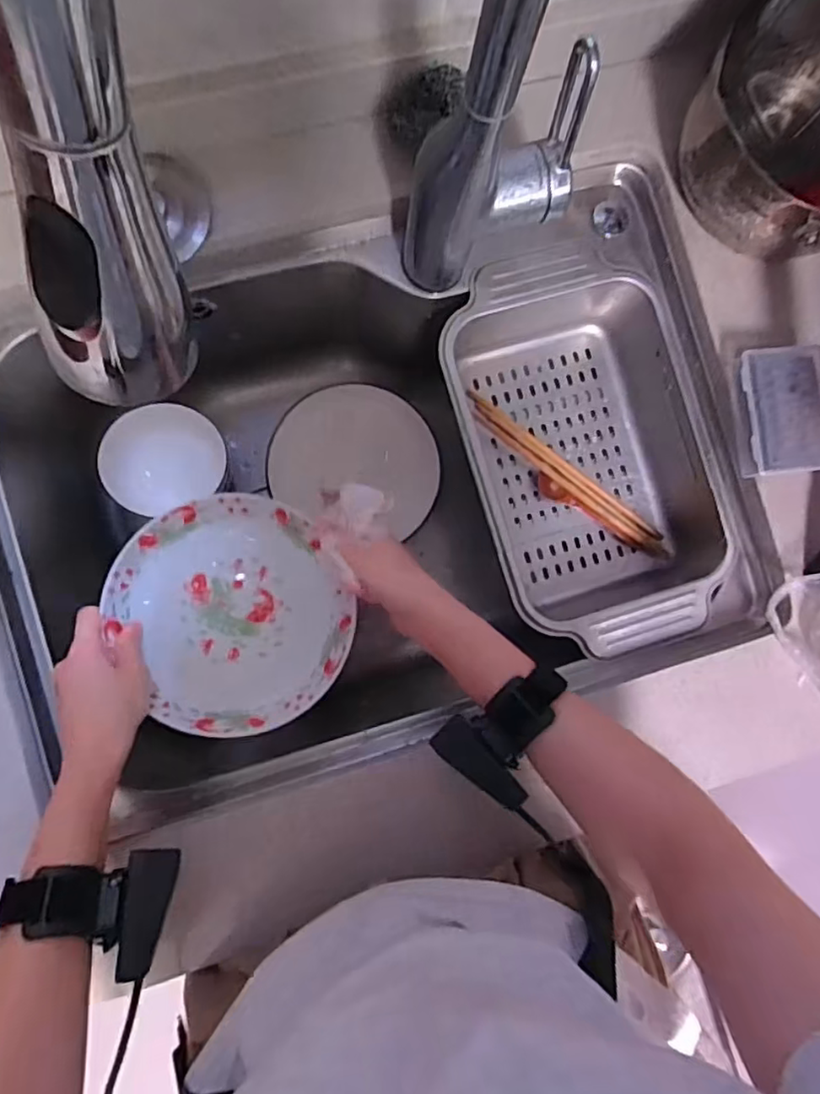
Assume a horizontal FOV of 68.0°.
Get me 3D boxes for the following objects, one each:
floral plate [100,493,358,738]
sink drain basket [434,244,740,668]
[{"bbox_3d":[-0.138,0.051,0.494,0.166,0.032,0.188,-34,88,-17],"label":"floral plate"},{"bbox_3d":[0.151,-0.085,0.552,0.202,0.092,0.338,-17,89,-6],"label":"sink drain basket"}]

